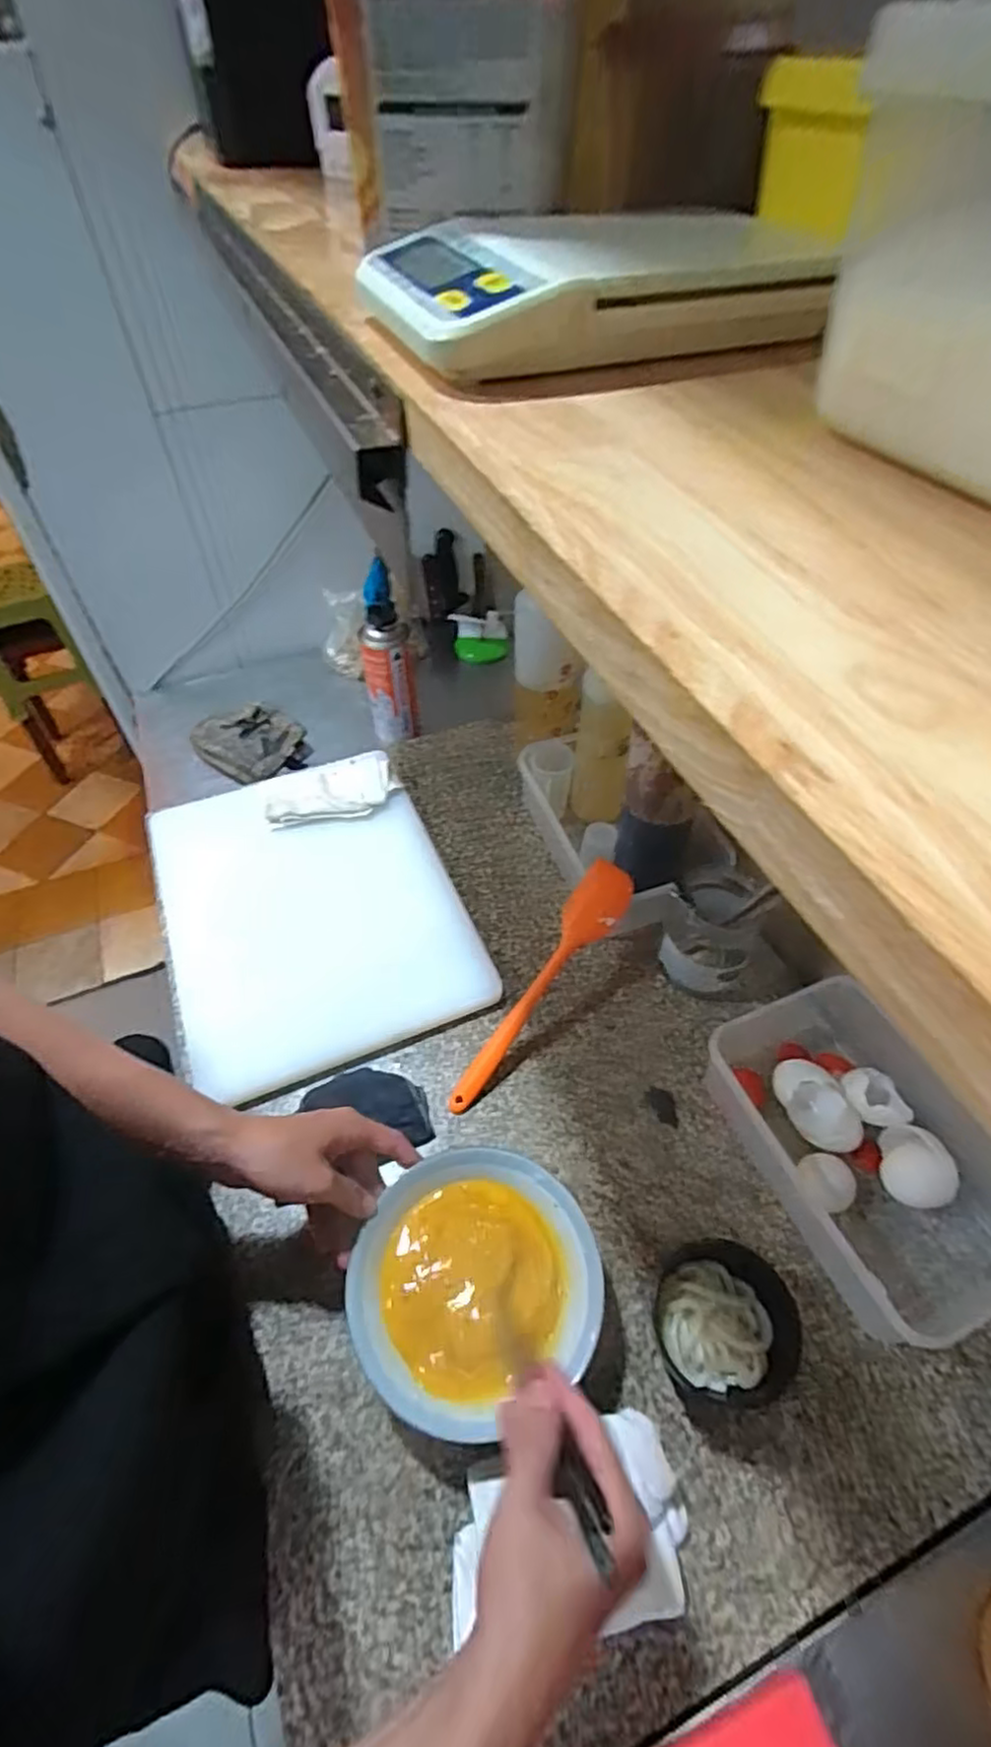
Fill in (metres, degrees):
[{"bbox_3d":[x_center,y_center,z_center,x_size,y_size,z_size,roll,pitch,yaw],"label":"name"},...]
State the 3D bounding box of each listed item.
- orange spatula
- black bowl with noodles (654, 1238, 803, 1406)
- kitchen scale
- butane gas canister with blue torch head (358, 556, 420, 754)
[{"bbox_3d":[0.044,0.104,0.655,0.050,0.026,0.271,32,82,24],"label":"orange spatula"},{"bbox_3d":[0.163,0.323,0.499,0.090,0.063,0.090,-1,51,1],"label":"black bowl with noodles"},{"bbox_3d":[0.037,-0.226,0.271,0.161,0.035,0.115,-12,52,-9],"label":"kitchen scale"},{"bbox_3d":[-0.146,-0.286,0.916,0.066,0.210,0.078,-8,51,-6],"label":"butane gas canister with blue torch head"}]

